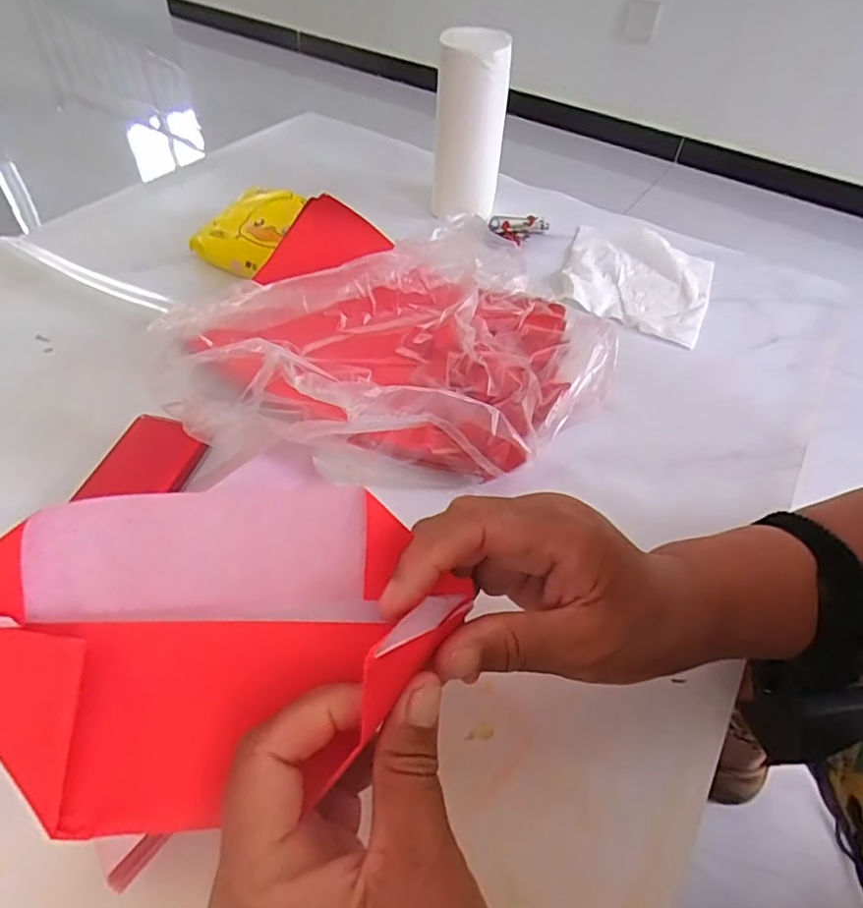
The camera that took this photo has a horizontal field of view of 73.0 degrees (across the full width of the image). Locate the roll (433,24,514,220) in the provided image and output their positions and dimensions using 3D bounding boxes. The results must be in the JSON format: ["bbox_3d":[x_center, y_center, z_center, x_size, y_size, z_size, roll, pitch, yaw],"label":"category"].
[{"bbox_3d":[0.034,-0.290,0.530,0.060,0.155,0.047,4,49,-2],"label":"roll"}]

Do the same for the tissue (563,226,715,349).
[{"bbox_3d":[0.182,-0.157,0.522,0.127,0.022,0.125,22,52,14],"label":"tissue"}]

